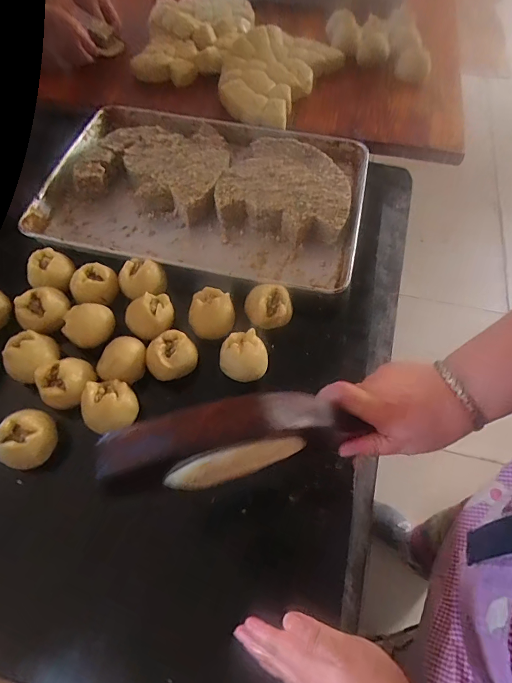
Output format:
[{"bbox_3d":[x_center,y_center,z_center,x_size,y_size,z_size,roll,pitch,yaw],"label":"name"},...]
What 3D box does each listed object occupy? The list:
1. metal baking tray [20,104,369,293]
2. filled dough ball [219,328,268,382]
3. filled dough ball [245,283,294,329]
[{"bbox_3d":[-0.103,-0.296,0.769,0.595,0.069,0.403,13,62,8],"label":"metal baking tray"},{"bbox_3d":[-0.018,0.024,0.588,0.068,0.061,0.067,0,61,0],"label":"filled dough ball"},{"bbox_3d":[0.021,-0.057,0.639,0.077,0.060,0.068,3,61,2],"label":"filled dough ball"}]

